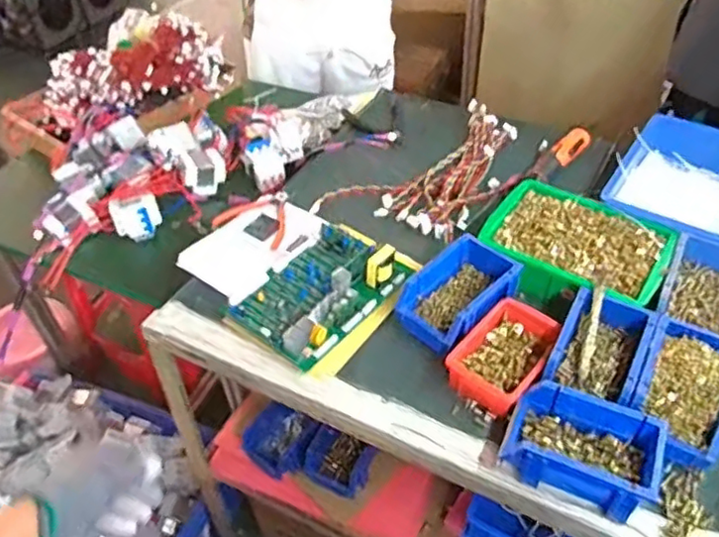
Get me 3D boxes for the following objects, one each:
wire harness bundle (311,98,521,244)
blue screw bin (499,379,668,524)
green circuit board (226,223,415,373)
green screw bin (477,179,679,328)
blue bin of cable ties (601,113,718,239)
[{"bbox_3d":[0.151,-0.173,1.110,0.226,0.030,0.424,33,56,30],"label":"wire harness bundle"},{"bbox_3d":[0.255,0.197,0.700,0.165,0.055,0.117,19,50,20],"label":"blue screw bin"},{"bbox_3d":[-0.056,0.019,0.898,0.178,0.046,0.240,32,55,29],"label":"green circuit board"},{"bbox_3d":[0.319,-0.022,0.931,0.249,0.072,0.192,26,52,25],"label":"green screw bin"},{"bbox_3d":[0.543,-0.144,1.017,0.212,0.066,0.308,24,52,24],"label":"blue bin of cable ties"}]

